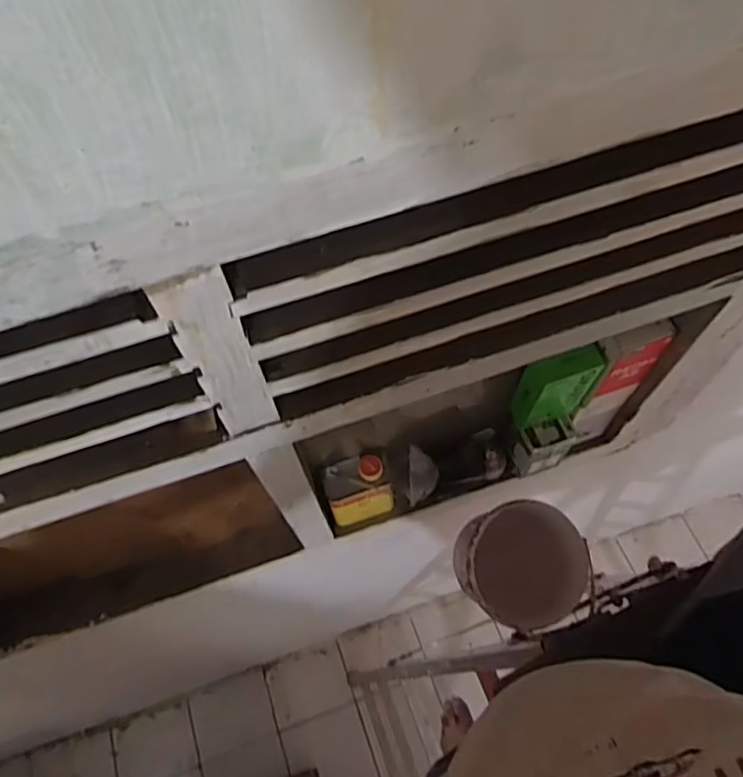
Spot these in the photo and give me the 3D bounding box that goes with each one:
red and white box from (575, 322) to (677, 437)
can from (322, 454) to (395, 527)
[{"bbox_3d":[0.378,-0.004,0.997,0.090,0.333,0.056,-24,65,-9],"label":"red and white box"},{"bbox_3d":[-0.020,0.178,1.066,0.111,0.177,0.079,-18,64,-7],"label":"can"}]

